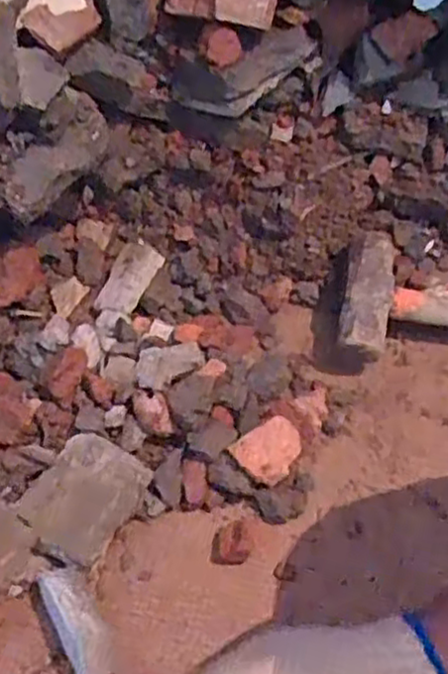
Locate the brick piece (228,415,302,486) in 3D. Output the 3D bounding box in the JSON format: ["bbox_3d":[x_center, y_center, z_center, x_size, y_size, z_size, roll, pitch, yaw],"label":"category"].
[{"bbox_3d":[0.038,0.094,0.587,0.053,0.030,0.043,-38,65,-22],"label":"brick piece"}]

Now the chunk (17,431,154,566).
[{"bbox_3d":[-0.106,0.122,0.556,0.072,0.035,0.086,38,64,-8],"label":"chunk"}]

